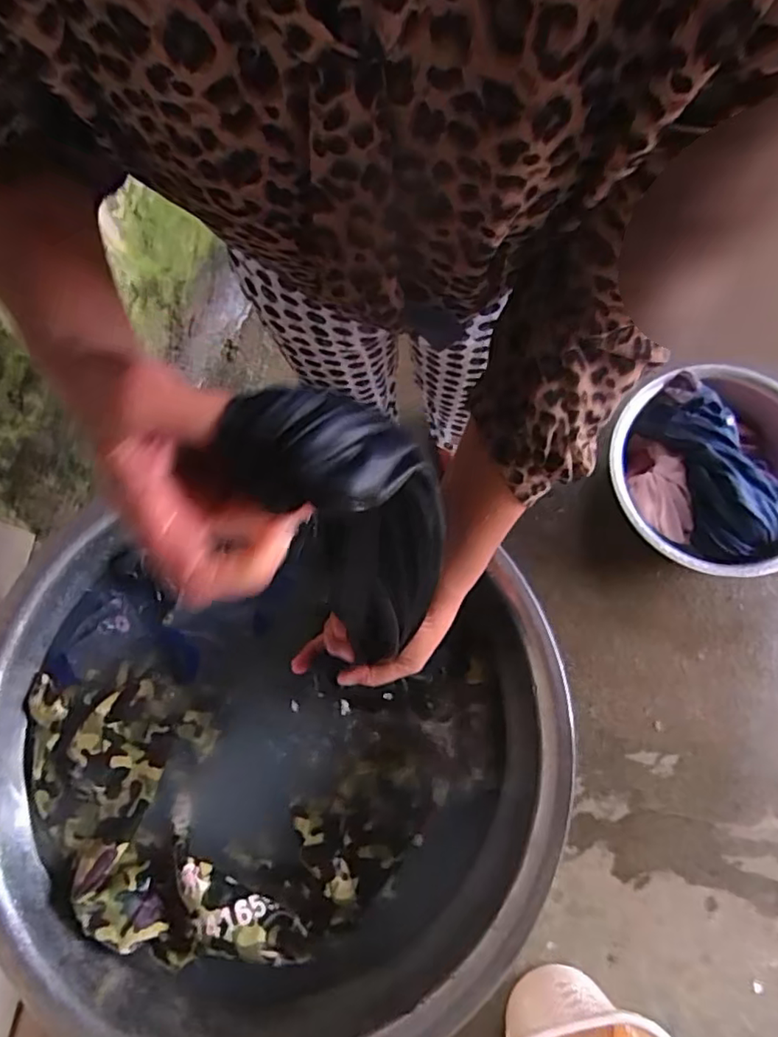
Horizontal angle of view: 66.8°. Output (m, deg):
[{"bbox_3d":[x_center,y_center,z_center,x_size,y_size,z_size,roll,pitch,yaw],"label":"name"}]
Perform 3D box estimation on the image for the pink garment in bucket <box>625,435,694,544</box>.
[{"bbox_3d":[0.531,-0.061,1.161,0.100,0.040,0.212,-8,76,-1],"label":"pink garment in bucket"}]

